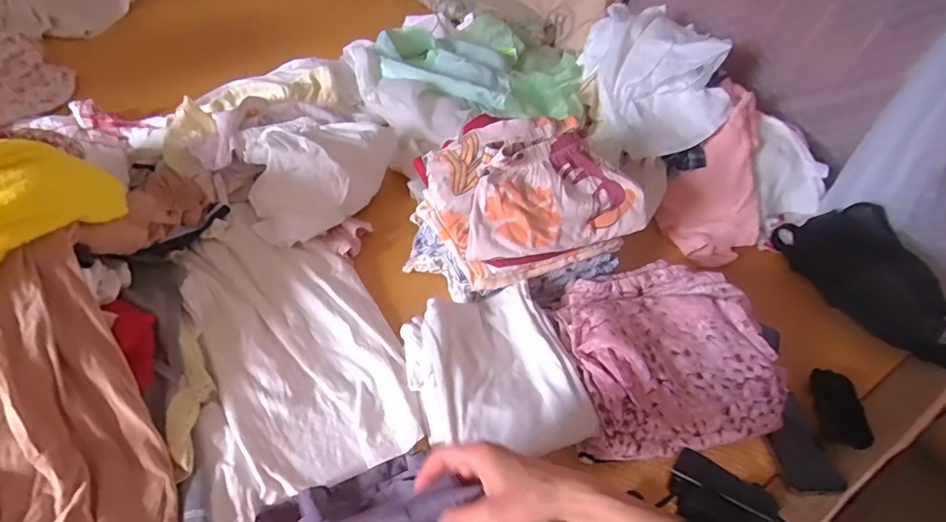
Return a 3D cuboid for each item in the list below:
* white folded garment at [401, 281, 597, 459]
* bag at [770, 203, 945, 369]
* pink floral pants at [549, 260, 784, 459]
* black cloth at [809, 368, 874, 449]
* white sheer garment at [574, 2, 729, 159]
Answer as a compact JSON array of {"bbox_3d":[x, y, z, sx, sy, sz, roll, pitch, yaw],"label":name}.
[{"bbox_3d":[0.024,0.127,0.598,0.183,0.051,0.207,-6,48,-19],"label":"white folded garment"},{"bbox_3d":[0.634,0.018,0.814,0.110,0.112,0.296,-8,48,-20],"label":"bag"},{"bbox_3d":[0.235,0.106,0.642,0.242,0.075,0.239,-3,47,-16],"label":"pink floral pants"},{"bbox_3d":[0.485,0.190,0.671,0.065,0.018,0.100,12,44,-2],"label":"black cloth"},{"bbox_3d":[0.355,-0.365,1.016,0.243,0.157,0.388,10,44,-4],"label":"white sheer garment"}]

